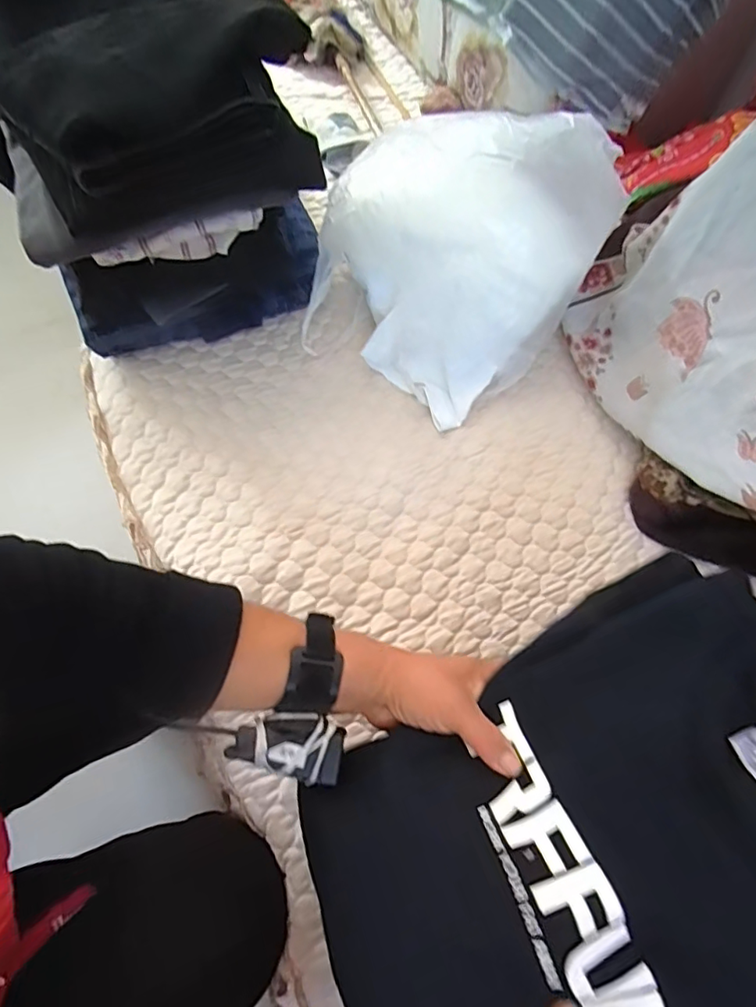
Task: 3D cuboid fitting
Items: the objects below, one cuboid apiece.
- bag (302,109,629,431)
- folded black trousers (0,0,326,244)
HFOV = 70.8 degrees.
[{"bbox_3d":[0.075,-0.266,0.568,0.265,0.189,0.250,31,69,11],"label":"bag"},{"bbox_3d":[-0.226,-0.392,0.461,0.265,0.101,0.320,-24,70,-12],"label":"folded black trousers"}]

